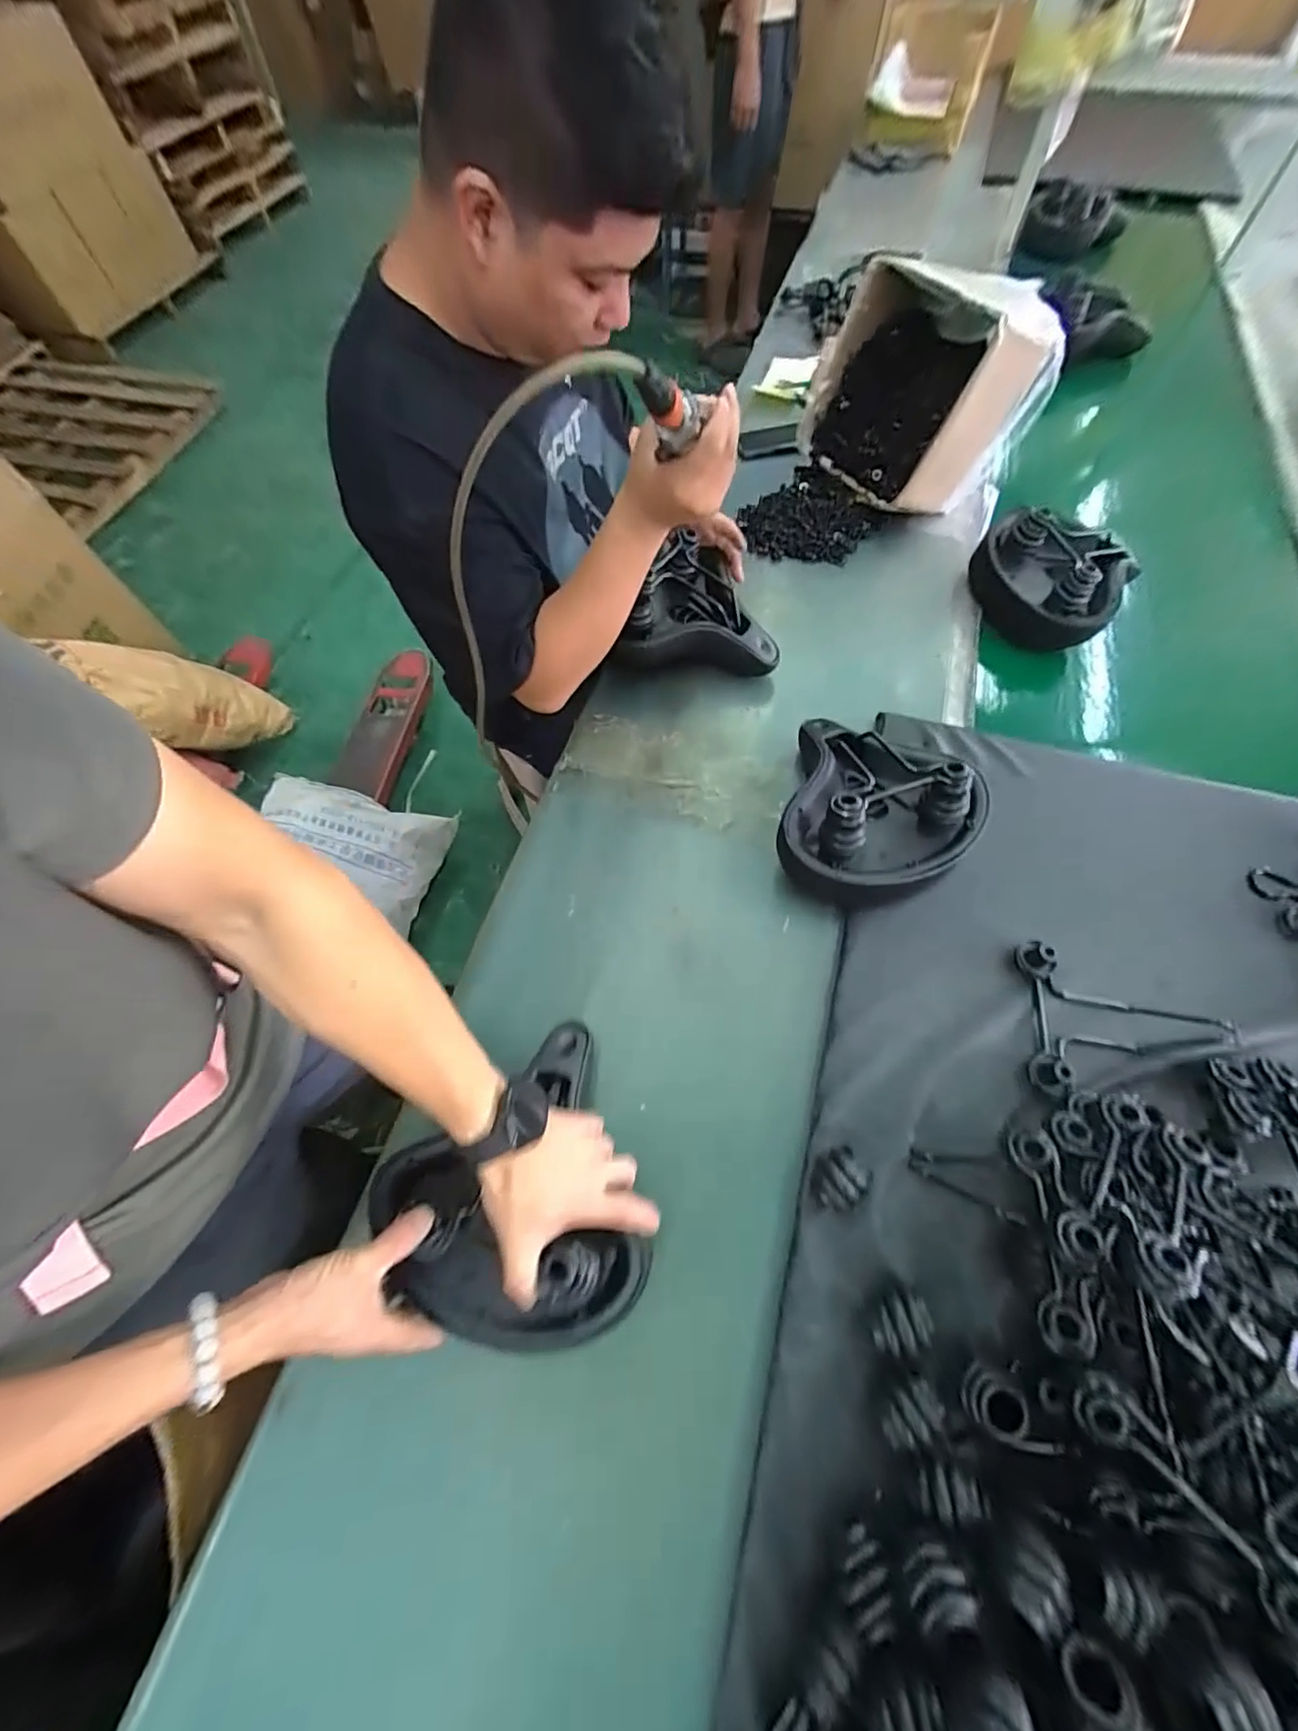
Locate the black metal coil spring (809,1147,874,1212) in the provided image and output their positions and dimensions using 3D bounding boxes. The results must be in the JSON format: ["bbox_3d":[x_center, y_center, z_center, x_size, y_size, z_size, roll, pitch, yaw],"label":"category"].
[{"bbox_3d":[0.174,0.291,0.523,0.049,0.043,0.041,-34,67,-14],"label":"black metal coil spring"}]

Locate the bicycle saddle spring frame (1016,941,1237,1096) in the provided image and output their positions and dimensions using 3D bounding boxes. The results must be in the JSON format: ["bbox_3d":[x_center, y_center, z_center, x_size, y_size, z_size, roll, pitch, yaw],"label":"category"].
[{"bbox_3d":[0.482,0.160,0.579,0.176,0.038,0.157,7,64,6],"label":"bicycle saddle spring frame"}]

